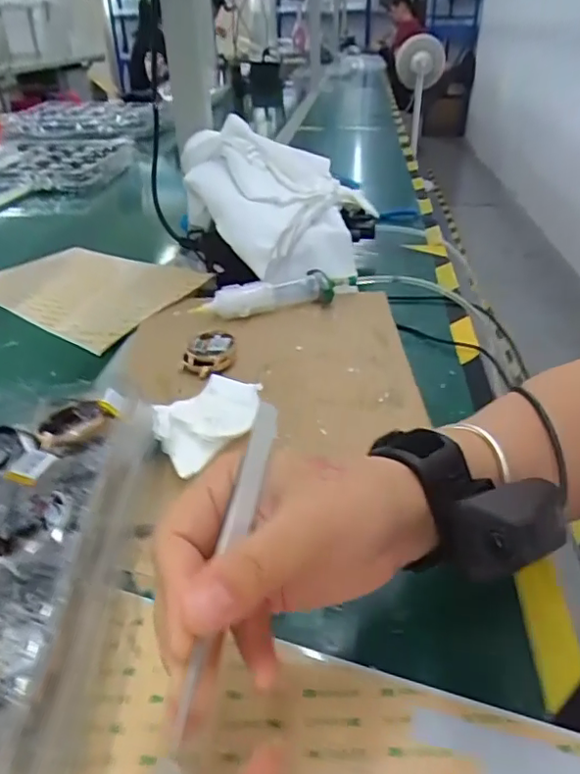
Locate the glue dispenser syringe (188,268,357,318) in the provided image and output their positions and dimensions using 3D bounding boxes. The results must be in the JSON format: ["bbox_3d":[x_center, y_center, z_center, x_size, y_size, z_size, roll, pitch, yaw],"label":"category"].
[{"bbox_3d":[-0.012,-0.093,0.575,0.168,0.030,0.037,-9,34,-12],"label":"glue dispenser syringe"}]

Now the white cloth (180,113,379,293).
[{"bbox_3d":[-0.019,-0.207,0.649,0.213,0.145,0.188,-2,33,1],"label":"white cloth"}]

